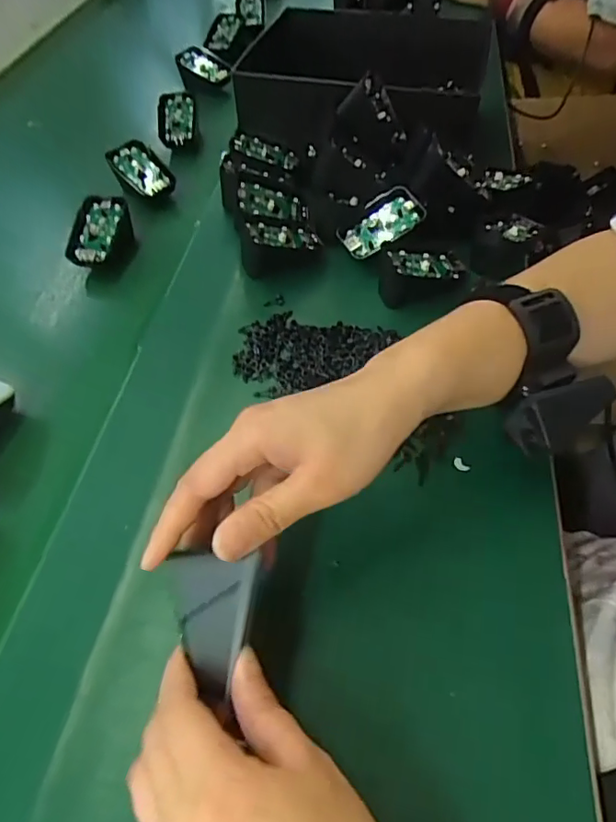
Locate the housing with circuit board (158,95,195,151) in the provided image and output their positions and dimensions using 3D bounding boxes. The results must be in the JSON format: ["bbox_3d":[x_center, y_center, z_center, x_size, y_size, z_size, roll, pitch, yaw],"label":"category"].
[{"bbox_3d":[-0.148,-0.327,0.599,0.042,0.012,0.071,-4,75,6],"label":"housing with circuit board"}]

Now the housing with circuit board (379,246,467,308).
[{"bbox_3d":[0.093,-0.115,0.436,0.068,0.033,0.057,1,53,4],"label":"housing with circuit board"}]

